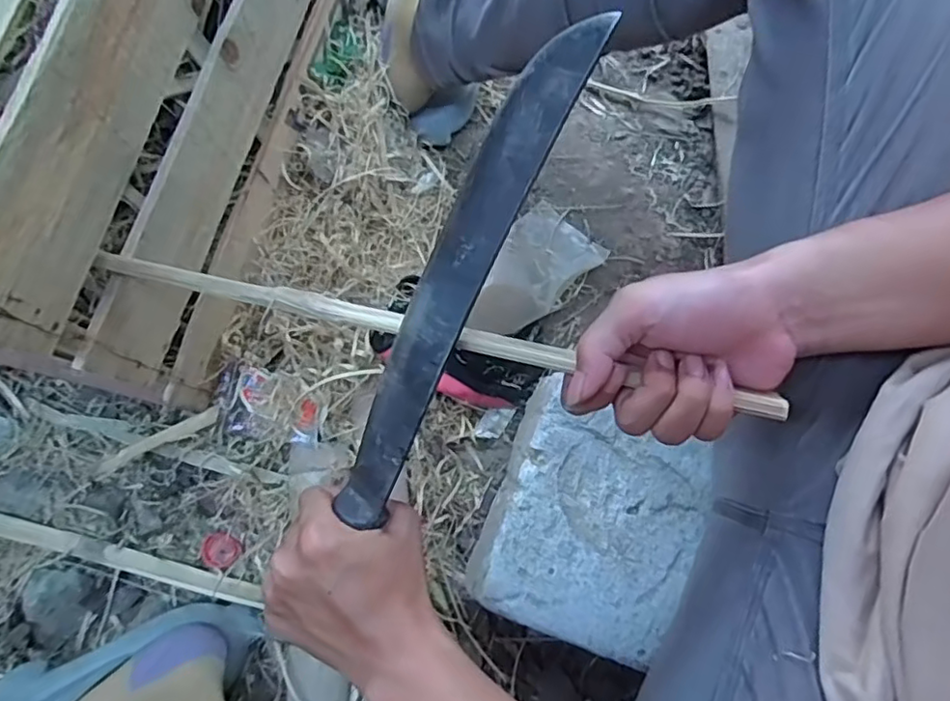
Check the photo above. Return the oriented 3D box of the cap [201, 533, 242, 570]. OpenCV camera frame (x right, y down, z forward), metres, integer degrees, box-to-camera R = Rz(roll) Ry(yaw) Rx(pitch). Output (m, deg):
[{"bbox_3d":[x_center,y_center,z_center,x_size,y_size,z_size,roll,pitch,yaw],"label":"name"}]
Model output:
[{"bbox_3d":[-0.241,0.190,0.579,0.034,0.009,0.033,0,79,1],"label":"cap"}]

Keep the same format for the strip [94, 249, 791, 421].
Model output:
[{"bbox_3d":[-0.036,-0.014,0.345,0.400,0.006,0.015,12,59,11],"label":"strip"}]

